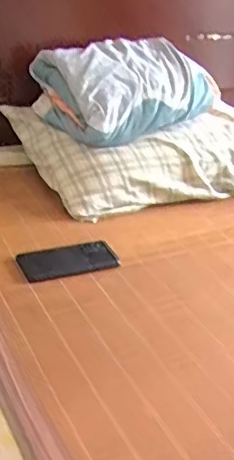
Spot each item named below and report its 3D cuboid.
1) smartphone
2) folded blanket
[{"bbox_3d":[-0.080,0.050,0.936,0.164,0.009,0.085,-10,34,-27],"label":"smartphone"},{"bbox_3d":[0.023,-0.306,1.207,0.335,0.153,0.237,-18,38,-37],"label":"folded blanket"}]

